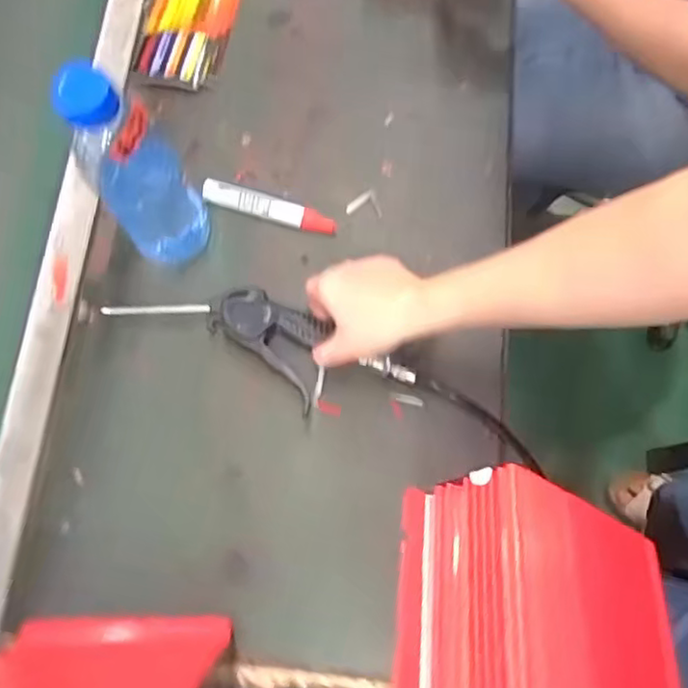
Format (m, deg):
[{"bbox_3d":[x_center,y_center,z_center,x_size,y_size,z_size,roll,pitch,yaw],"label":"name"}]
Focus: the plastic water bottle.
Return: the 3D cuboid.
[{"bbox_3d":[-0.162,-0.135,0.528,0.072,0.202,0.076,-1,72,4],"label":"plastic water bottle"}]

